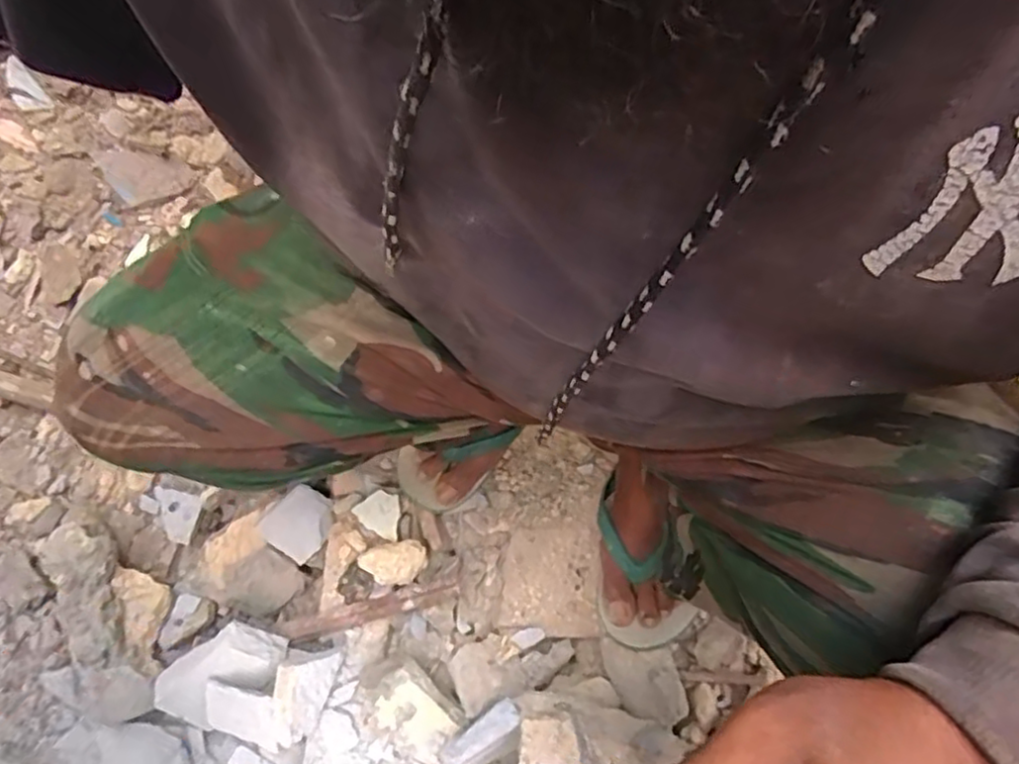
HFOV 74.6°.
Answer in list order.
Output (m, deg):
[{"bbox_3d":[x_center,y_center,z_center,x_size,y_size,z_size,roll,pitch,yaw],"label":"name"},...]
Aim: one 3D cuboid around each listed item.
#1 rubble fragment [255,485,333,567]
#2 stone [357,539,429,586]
[{"bbox_3d":[-0.252,0.168,0.806,0.073,0.030,0.079,44,80,-15],"label":"rubble fragment"},{"bbox_3d":[-0.129,0.203,0.749,0.071,0.028,0.042,-6,65,-8],"label":"stone"}]

